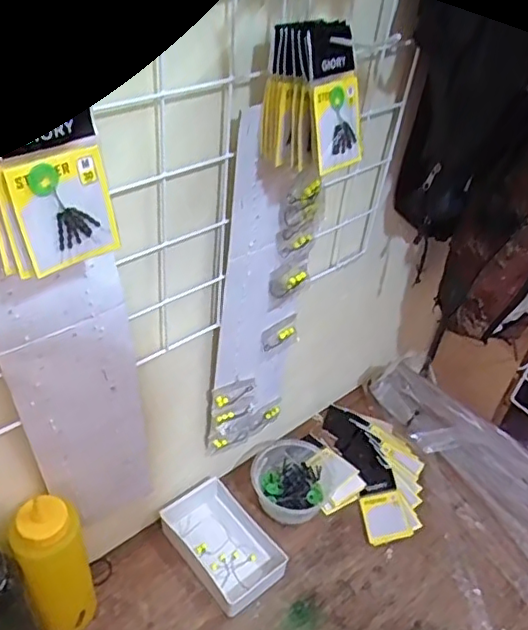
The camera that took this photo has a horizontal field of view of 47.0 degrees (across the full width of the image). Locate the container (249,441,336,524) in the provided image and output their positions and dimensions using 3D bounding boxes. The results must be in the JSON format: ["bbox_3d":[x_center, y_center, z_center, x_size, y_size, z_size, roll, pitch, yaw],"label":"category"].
[{"bbox_3d":[0.032,0.209,0.757,0.093,0.053,0.102,28,45,23],"label":"container"}]

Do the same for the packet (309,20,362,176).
[{"bbox_3d":[0.051,-0.151,0.427,0.046,0.093,0.012,-26,30,-33],"label":"packet"}]

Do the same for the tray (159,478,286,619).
[{"bbox_3d":[-0.048,0.262,0.709,0.093,0.030,0.146,-26,50,-32],"label":"tray"}]

